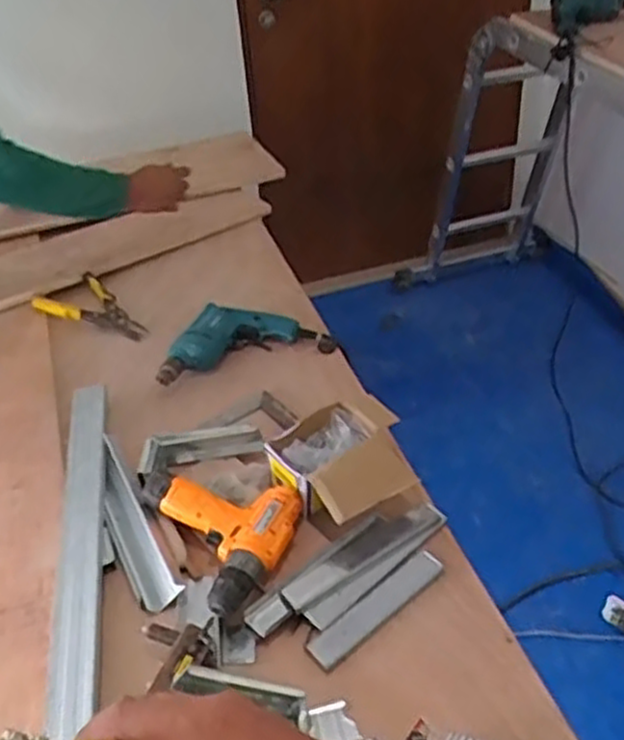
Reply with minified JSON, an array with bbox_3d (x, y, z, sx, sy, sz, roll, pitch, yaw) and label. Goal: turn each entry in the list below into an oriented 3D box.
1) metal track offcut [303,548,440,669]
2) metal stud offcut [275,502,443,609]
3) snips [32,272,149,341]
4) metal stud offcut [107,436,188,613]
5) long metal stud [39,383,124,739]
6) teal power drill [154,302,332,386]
[{"bbox_3d":[0.077,0.279,0.914,0.196,0.014,0.040,-31,45,-30],"label":"metal track offcut"},{"bbox_3d":[0.065,0.231,0.965,0.233,0.020,0.057,-26,42,-25],"label":"metal stud offcut"},{"bbox_3d":[-0.403,-0.109,1.454,0.246,0.034,0.137,23,45,31],"label":"snips"},{"bbox_3d":[-0.241,0.196,1.014,0.054,0.028,0.292,-20,40,-19],"label":"metal stud offcut"},{"bbox_3d":[-0.257,0.348,0.833,0.084,0.047,1.004,-9,38,-6],"label":"long metal stud"},{"bbox_3d":[-0.117,-0.054,1.319,0.306,0.059,0.122,-12,38,-10],"label":"teal power drill"}]

